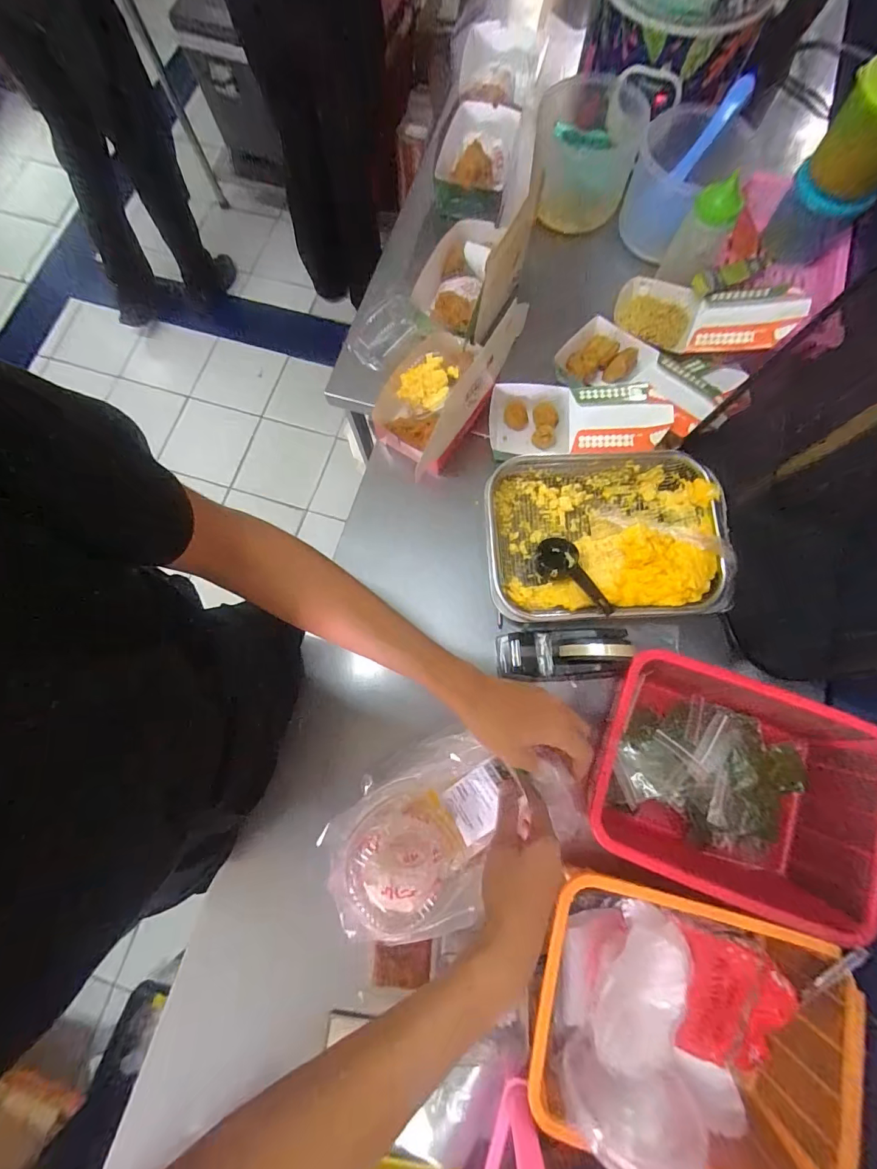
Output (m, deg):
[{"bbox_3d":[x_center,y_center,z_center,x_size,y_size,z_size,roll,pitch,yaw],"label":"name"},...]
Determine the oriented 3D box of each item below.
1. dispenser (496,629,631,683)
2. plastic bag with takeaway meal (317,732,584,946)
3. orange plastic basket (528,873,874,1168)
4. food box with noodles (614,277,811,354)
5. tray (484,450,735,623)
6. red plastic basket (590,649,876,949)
[{"bbox_3d":[0.151,0.087,0.554,0.150,0.102,0.062,-1,78,1],"label":"dispenser"},{"bbox_3d":[0.013,0.252,0.459,0.249,0.088,0.170,-24,78,-4],"label":"plastic bag with takeaway meal"},{"bbox_3d":[0.255,0.436,0.452,0.293,0.107,0.216,13,78,4],"label":"orange plastic basket"},{"bbox_3d":[0.385,-0.392,0.654,0.239,0.058,0.099,34,79,35],"label":"food box with noodles"},{"bbox_3d":[0.215,-0.064,0.581,0.296,0.081,0.216,-4,78,0],"label":"tray"},{"bbox_3d":[0.332,0.230,0.516,0.283,0.106,0.222,20,79,5],"label":"red plastic basket"}]

